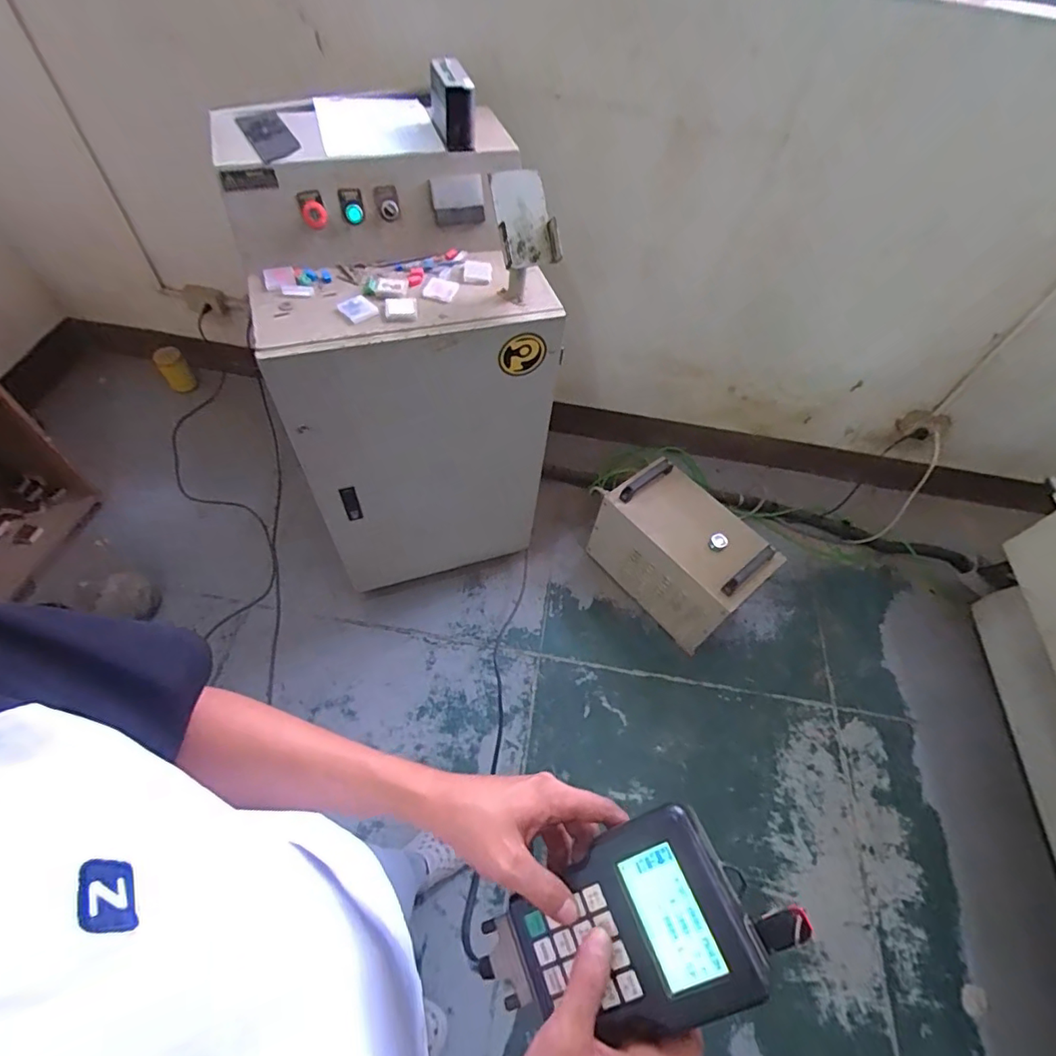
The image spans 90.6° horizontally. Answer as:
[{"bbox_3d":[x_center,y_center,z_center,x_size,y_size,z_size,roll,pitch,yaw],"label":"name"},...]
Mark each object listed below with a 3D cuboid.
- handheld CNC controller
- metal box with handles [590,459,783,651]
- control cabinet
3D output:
[{"bbox_3d":[0.068,0.262,0.344,0.147,0.035,0.104,-33,60,12],"label":"handheld CNC controller"},{"bbox_3d":[0.452,0.075,1.595,0.276,0.329,0.476,-32,65,-24],"label":"metal box with handles"},{"bbox_3d":[-0.314,-0.407,1.332,0.582,0.950,0.663,-12,58,-14],"label":"control cabinet"}]

